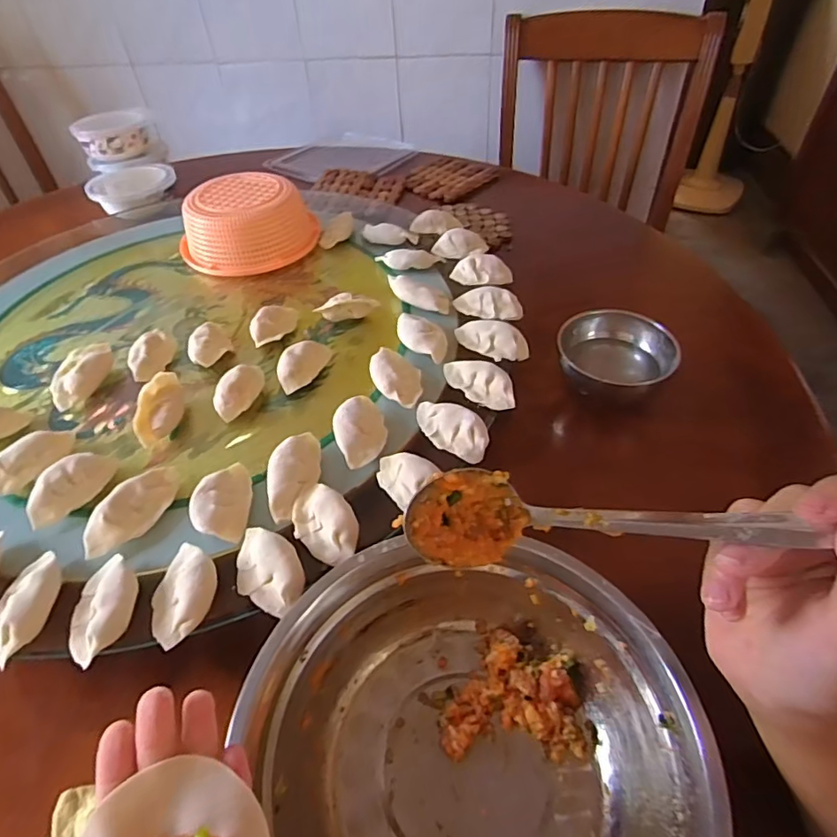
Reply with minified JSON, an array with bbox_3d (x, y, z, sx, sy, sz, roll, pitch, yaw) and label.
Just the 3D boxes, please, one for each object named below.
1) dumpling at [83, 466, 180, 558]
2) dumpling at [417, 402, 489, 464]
[{"bbox_3d":[-0.214,0.066,0.401,0.034,0.019,0.082,16,50,18],"label":"dumpling"},{"bbox_3d":[0.026,0.007,0.445,0.070,0.021,0.035,27,54,26],"label":"dumpling"}]

